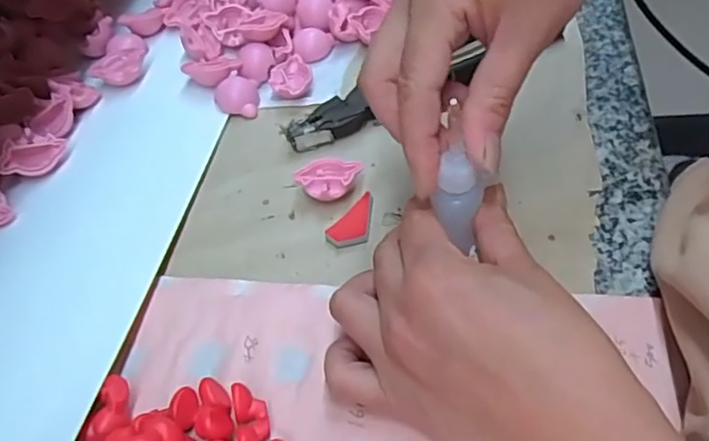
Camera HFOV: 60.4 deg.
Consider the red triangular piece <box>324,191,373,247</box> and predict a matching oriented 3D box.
[{"bbox_3d":[-0.002,-0.001,0.327,0.023,0.009,0.030,0,51,10],"label":"red triangular piece"}]

